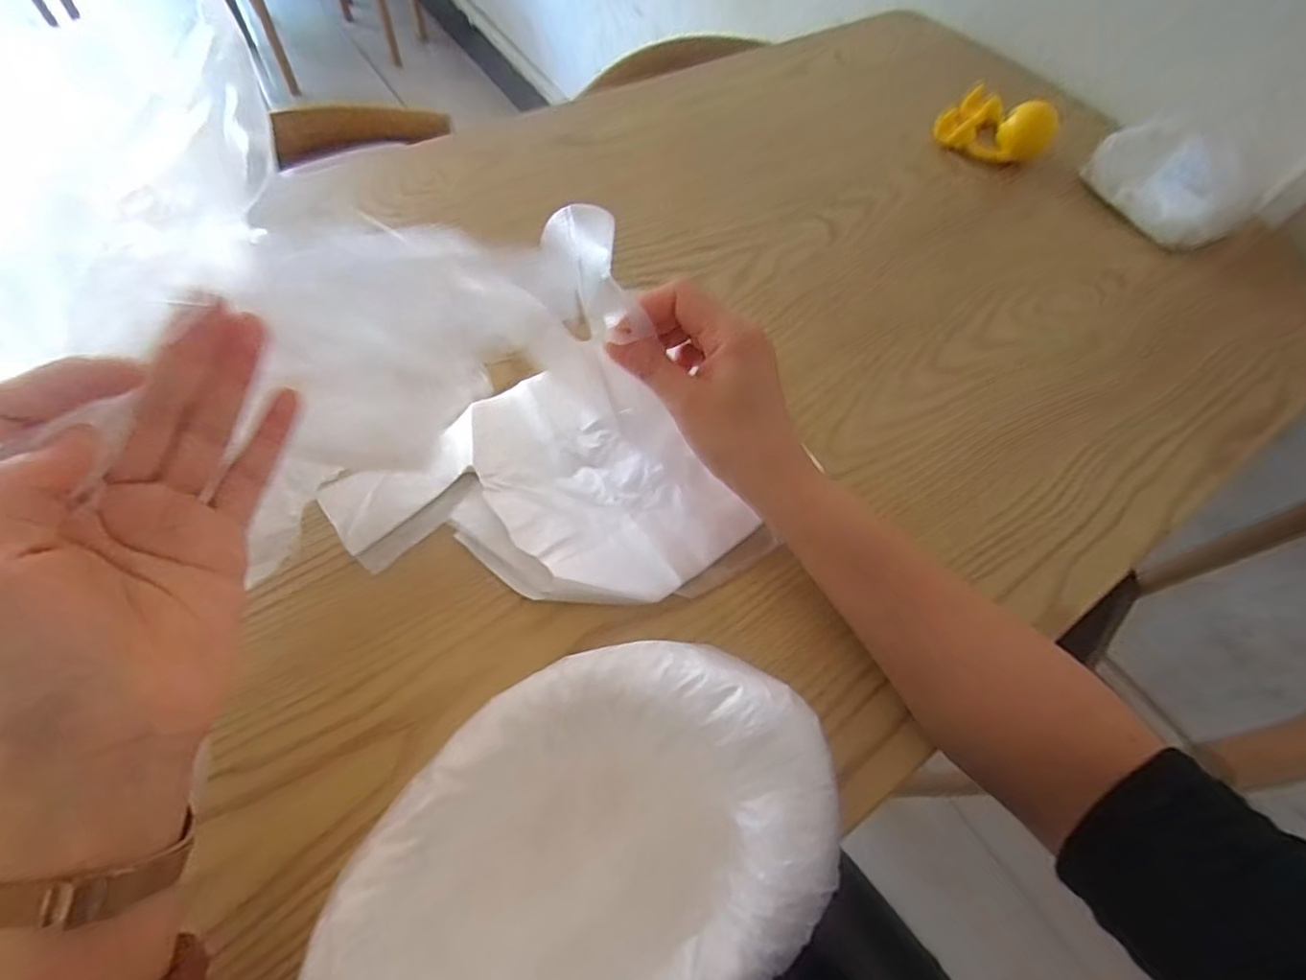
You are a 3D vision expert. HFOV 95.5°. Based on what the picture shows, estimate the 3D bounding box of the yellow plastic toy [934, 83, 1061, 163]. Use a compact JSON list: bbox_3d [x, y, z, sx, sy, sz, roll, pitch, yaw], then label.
[{"bbox_3d":[0.335,-0.355,0.571,0.100,0.045,0.079,41,65,15],"label":"yellow plastic toy"}]

